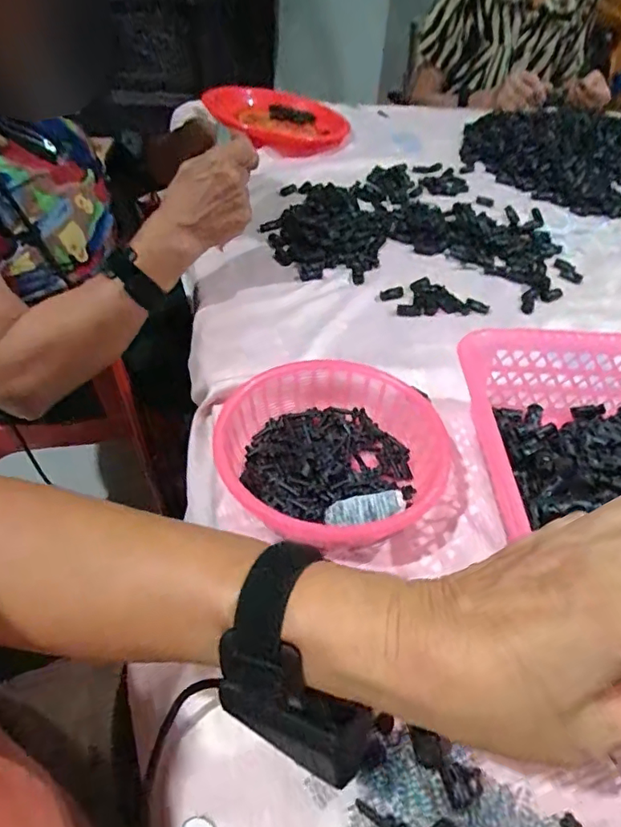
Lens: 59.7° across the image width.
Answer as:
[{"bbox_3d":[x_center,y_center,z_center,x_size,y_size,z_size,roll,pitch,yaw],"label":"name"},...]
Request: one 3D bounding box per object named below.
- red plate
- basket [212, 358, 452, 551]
[{"bbox_3d":[-0.042,-0.535,0.972,0.225,0.050,0.228,3,45,-3],"label":"red plate"},{"bbox_3d":[0.021,0.022,0.427,0.166,0.047,0.166,3,45,-3],"label":"basket"}]

